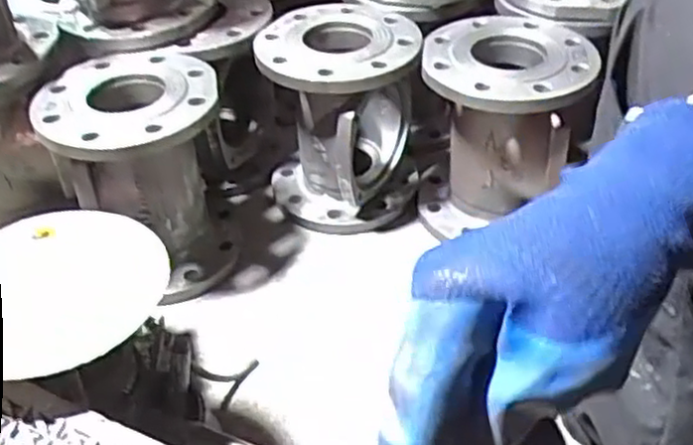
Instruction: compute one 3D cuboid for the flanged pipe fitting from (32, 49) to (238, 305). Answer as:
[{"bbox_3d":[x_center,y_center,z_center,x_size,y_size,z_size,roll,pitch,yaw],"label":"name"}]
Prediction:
[{"bbox_3d":[-0.228,-0.050,0.837,0.181,0.241,0.188,-1,40,1],"label":"flanged pipe fitting"}]

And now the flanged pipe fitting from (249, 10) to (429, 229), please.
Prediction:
[{"bbox_3d":[-0.007,-0.133,0.936,0.194,0.226,0.187,-4,40,-2],"label":"flanged pipe fitting"}]

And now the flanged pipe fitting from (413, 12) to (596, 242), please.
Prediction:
[{"bbox_3d":[0.191,-0.112,0.908,0.190,0.222,0.189,4,41,7],"label":"flanged pipe fitting"}]

